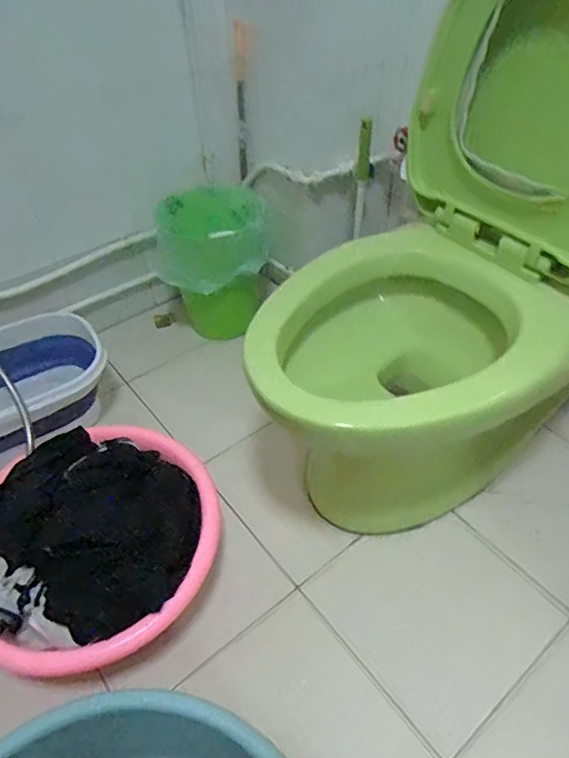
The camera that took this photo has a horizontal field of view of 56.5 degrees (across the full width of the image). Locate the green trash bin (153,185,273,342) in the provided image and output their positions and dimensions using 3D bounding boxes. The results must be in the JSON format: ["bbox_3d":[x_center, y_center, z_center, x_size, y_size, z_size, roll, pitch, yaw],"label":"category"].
[{"bbox_3d":[-0.153,-0.241,1.225,0.251,0.329,0.192,-15,46,-12],"label":"green trash bin"}]

